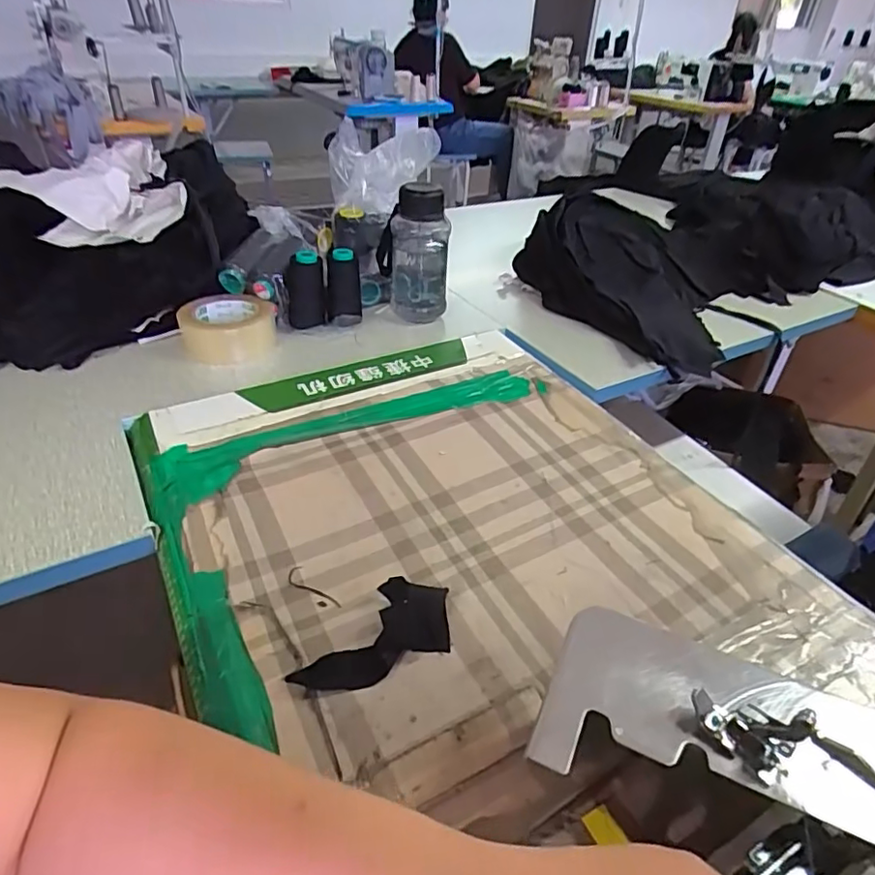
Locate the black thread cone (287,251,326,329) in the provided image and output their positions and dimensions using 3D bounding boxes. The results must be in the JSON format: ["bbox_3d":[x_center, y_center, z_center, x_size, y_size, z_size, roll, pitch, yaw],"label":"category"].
[{"bbox_3d":[-0.188,-0.210,0.822,0.053,0.102,0.048,-4,38,-8],"label":"black thread cone"}]

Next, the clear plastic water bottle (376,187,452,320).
[{"bbox_3d":[-0.036,-0.283,0.868,0.097,0.184,0.081,-4,38,-8],"label":"clear plastic water bottle"}]

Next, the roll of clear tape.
[{"bbox_3d":[-0.287,-0.149,0.796,0.125,0.045,0.118,-10,40,-15],"label":"roll of clear tape"}]

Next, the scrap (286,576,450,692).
[{"bbox_3d":[-0.050,0.150,0.439,0.123,0.021,0.065,-16,41,-22],"label":"scrap"}]

